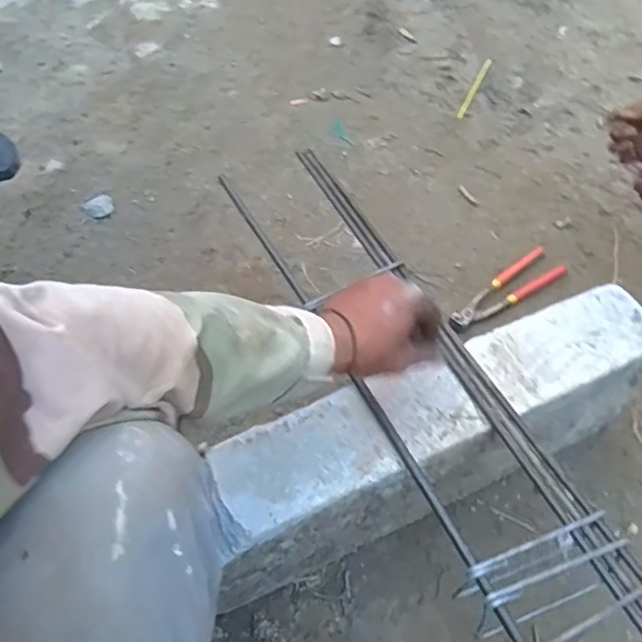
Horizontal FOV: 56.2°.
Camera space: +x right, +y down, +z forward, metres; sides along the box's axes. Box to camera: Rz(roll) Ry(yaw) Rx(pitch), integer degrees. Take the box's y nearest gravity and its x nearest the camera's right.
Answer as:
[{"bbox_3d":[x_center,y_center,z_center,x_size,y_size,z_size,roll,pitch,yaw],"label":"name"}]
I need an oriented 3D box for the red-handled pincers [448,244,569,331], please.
[{"bbox_3d":[0.288,-0.043,0.931,0.219,0.021,0.062,-33,59,-20],"label":"red-handled pincers"}]

